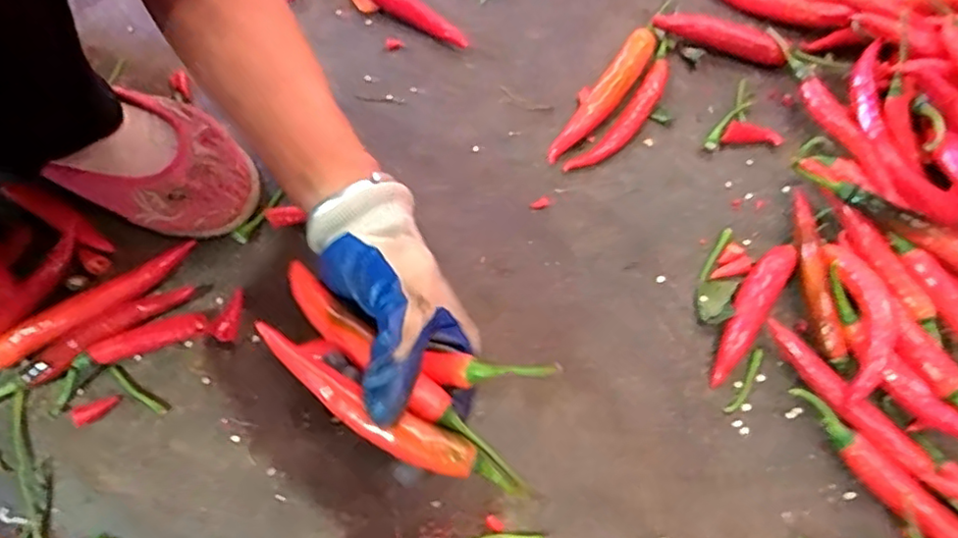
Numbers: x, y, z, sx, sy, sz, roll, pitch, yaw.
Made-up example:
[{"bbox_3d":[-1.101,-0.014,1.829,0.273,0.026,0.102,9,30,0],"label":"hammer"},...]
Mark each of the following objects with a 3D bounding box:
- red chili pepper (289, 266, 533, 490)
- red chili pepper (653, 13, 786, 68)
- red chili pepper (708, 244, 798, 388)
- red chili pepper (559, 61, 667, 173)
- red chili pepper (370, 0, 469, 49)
[{"bbox_3d":[-0.050,0.052,0.319,0.179,0.026,0.021,38,74,18],"label":"red chili pepper"},{"bbox_3d":[0.191,-0.186,0.480,0.103,0.016,0.017,21,70,10],"label":"red chili pepper"},{"bbox_3d":[0.181,0.027,0.402,0.023,0.021,0.107,32,72,14],"label":"red chili pepper"},{"bbox_3d":[0.112,-0.116,0.463,0.023,0.015,0.121,38,74,16],"label":"red chili pepper"},{"bbox_3d":[-0.074,-0.226,0.506,0.155,0.026,0.018,35,73,15],"label":"red chili pepper"}]

